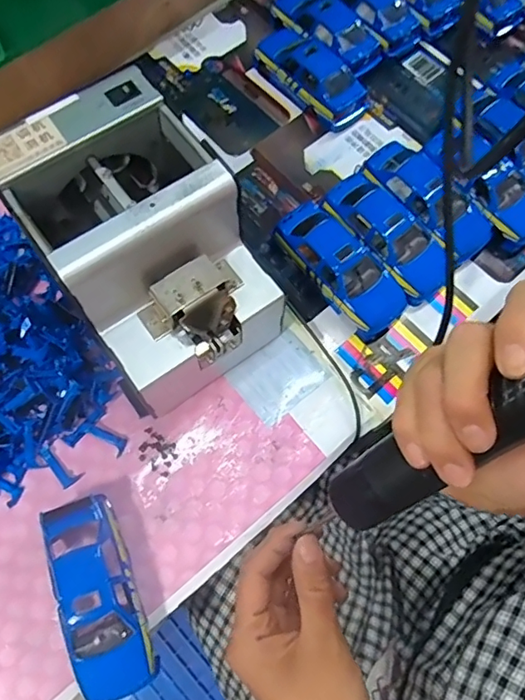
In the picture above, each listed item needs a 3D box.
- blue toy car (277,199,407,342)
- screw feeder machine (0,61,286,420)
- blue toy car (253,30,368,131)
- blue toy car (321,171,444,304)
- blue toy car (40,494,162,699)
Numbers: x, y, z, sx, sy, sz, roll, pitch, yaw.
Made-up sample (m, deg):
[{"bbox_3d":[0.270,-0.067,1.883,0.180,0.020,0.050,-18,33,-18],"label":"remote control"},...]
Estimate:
[{"bbox_3d":[0.066,-0.070,0.450,0.053,0.036,0.125,-40,77,-14],"label":"blue toy car"},{"bbox_3d":[-0.083,-0.069,0.388,0.123,0.144,0.173,-32,75,-13],"label":"screw feeder machine"},{"bbox_3d":[0.046,-0.274,0.523,0.054,0.038,0.132,-39,77,-14],"label":"blue toy car"},{"bbox_3d":[0.108,-0.100,0.459,0.051,0.041,0.126,-40,77,-14],"label":"blue toy car"},{"bbox_3d":[-0.113,0.166,0.362,0.049,0.035,0.124,-20,73,-9],"label":"blue toy car"}]

